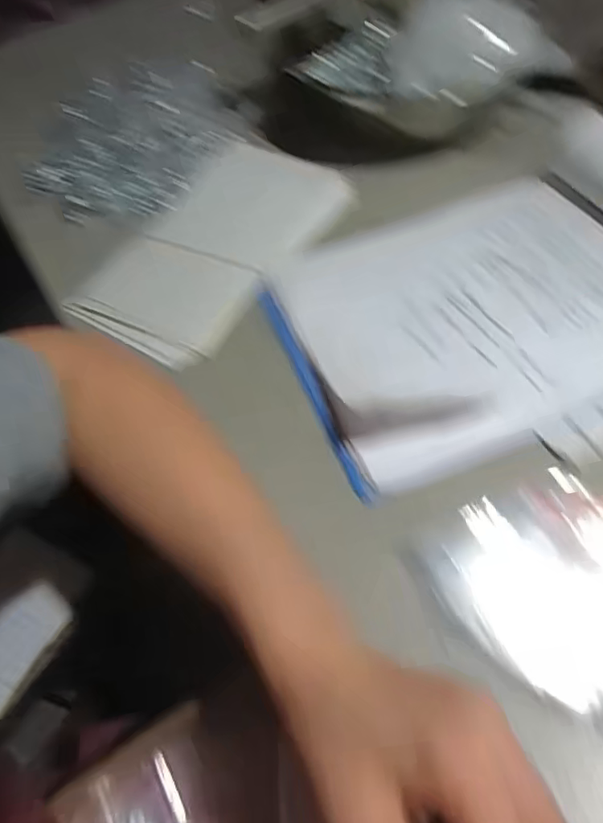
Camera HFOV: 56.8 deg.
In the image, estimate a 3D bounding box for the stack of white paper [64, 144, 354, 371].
[{"bbox_3d":[-0.071,-0.151,0.491,0.149,0.014,0.265,26,63,21],"label":"stack of white paper"}]

